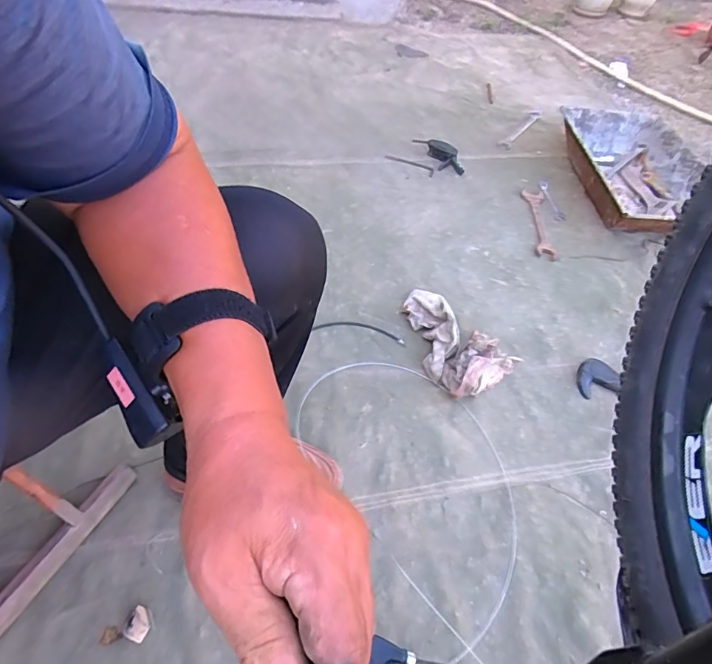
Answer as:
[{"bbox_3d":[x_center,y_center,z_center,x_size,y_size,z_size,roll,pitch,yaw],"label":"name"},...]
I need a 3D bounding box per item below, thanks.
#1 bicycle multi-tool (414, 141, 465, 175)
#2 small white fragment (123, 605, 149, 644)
[{"bbox_3d":[0.230,-0.491,1.263,0.060,0.040,0.186,-27,61,-23],"label":"bicycle multi-tool"},{"bbox_3d":[-0.276,0.371,0.583,0.029,0.022,0.036,17,54,6],"label":"small white fragment"}]

